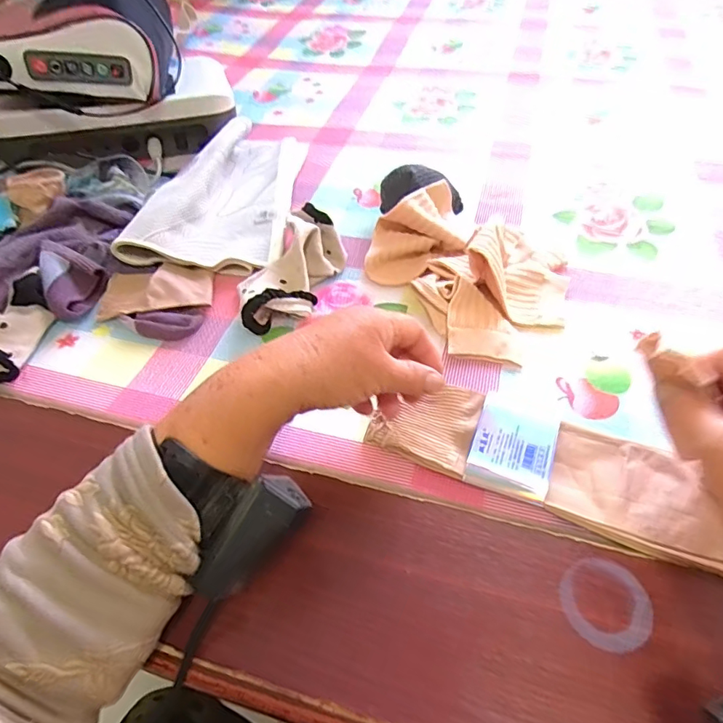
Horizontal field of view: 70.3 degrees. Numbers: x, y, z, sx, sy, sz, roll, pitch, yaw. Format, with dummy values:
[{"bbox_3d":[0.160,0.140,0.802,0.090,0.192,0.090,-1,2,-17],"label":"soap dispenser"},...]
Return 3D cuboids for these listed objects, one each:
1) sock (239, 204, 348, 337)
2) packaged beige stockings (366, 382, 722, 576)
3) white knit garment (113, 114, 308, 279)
[{"bbox_3d":[-0.070,-0.093,0.487,0.079,0.040,0.153,14,53,13],"label":"sock"},{"bbox_3d":[0.130,0.067,0.356,0.239,0.018,0.076,18,54,16],"label":"packaged beige stockings"},{"bbox_3d":[-0.158,-0.200,0.598,0.159,0.049,0.270,1,51,3],"label":"white knit garment"}]

